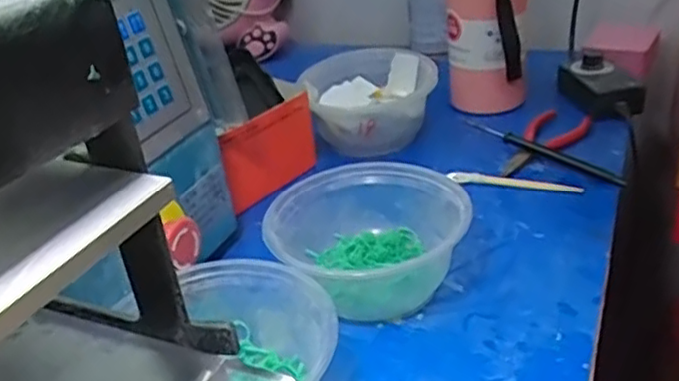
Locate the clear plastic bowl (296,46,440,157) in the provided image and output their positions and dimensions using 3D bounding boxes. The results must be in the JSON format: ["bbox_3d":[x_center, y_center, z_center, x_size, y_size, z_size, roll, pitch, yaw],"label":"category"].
[{"bbox_3d":[0.030,-0.092,0.655,0.132,0.063,0.128,-3,30,6],"label":"clear plastic bowl"}]

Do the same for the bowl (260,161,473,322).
[{"bbox_3d":[0.017,0.030,0.452,0.128,0.058,0.119,-5,29,3],"label":"bowl"}]

